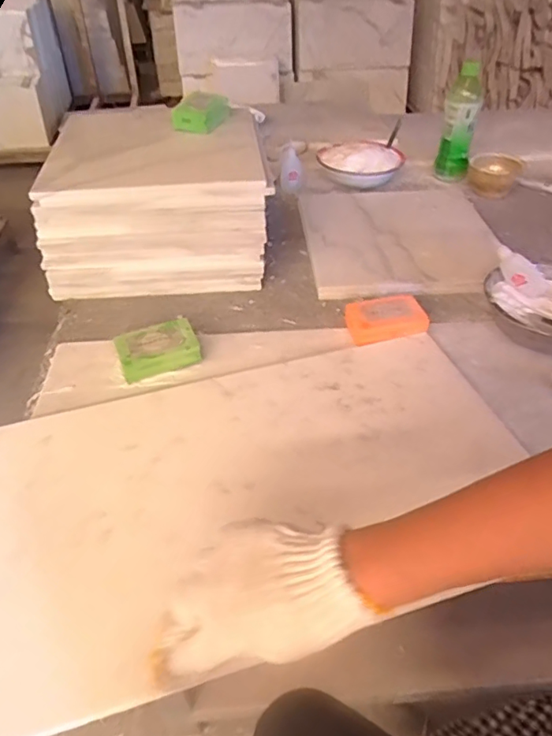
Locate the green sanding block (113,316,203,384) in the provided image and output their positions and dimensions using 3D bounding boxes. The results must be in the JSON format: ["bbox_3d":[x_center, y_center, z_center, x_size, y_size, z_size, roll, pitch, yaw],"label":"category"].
[{"bbox_3d":[-0.140,-0.022,0.631,0.092,0.030,0.065,-15,45,-13],"label":"green sanding block"}]

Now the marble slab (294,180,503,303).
[{"bbox_3d":[0.199,-0.236,0.873,0.295,0.024,0.360,-3,43,-1],"label":"marble slab"}]

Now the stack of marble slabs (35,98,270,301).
[{"bbox_3d":[-0.166,-0.259,0.798,0.313,0.154,0.295,0,43,3],"label":"stack of marble slabs"}]

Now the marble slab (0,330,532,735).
[{"bbox_3d":[-0.067,0.102,0.511,0.602,0.027,0.296,-21,46,-19],"label":"marble slab"}]

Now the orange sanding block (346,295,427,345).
[{"bbox_3d":[0.143,-0.061,0.671,0.099,0.033,0.064,-5,43,-3],"label":"orange sanding block"}]

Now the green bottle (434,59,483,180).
[{"bbox_3d":[0.343,-0.454,0.987,0.062,0.189,0.070,10,45,13],"label":"green bottle"}]

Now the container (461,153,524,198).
[{"bbox_3d":[0.415,-0.368,1.006,0.097,0.047,0.100,24,49,25],"label":"container"}]

